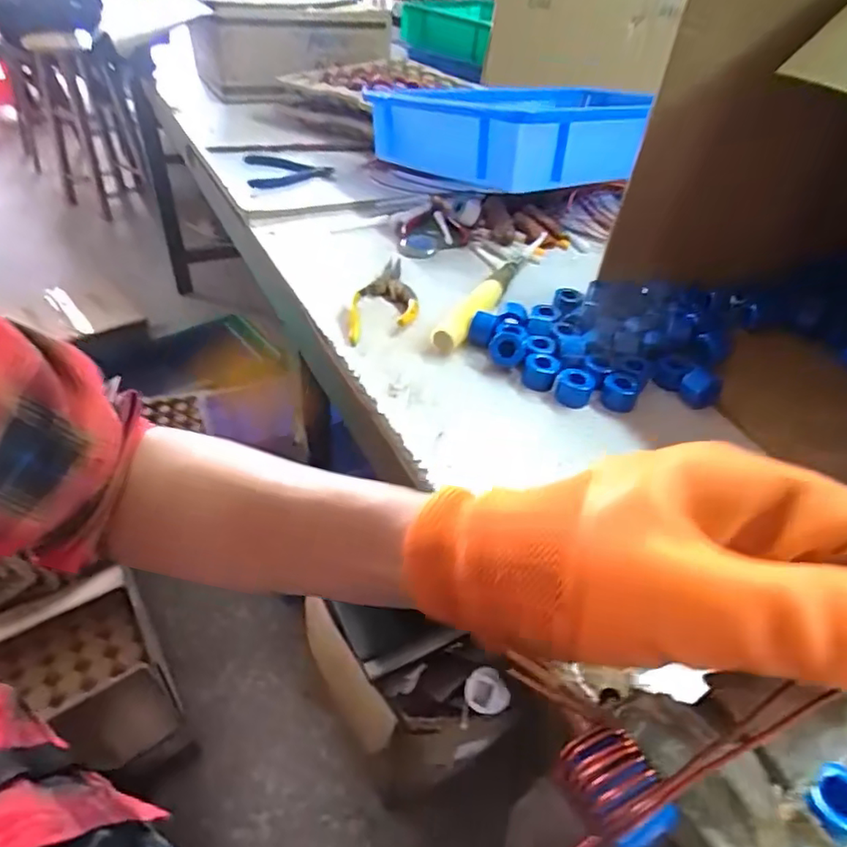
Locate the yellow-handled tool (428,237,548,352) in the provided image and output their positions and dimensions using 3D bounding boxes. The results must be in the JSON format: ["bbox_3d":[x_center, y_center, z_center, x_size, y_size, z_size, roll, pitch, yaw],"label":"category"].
[{"bbox_3d":[0.071,-0.139,0.546,0.024,0.030,0.247,18,43,16],"label":"yellow-handled tool"}]

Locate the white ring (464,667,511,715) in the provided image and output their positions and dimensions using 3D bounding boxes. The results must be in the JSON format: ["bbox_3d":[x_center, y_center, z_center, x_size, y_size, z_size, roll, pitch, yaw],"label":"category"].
[{"bbox_3d":[0.072,0.308,0.657,0.042,0.031,0.045,2,41,-2],"label":"white ring"}]

